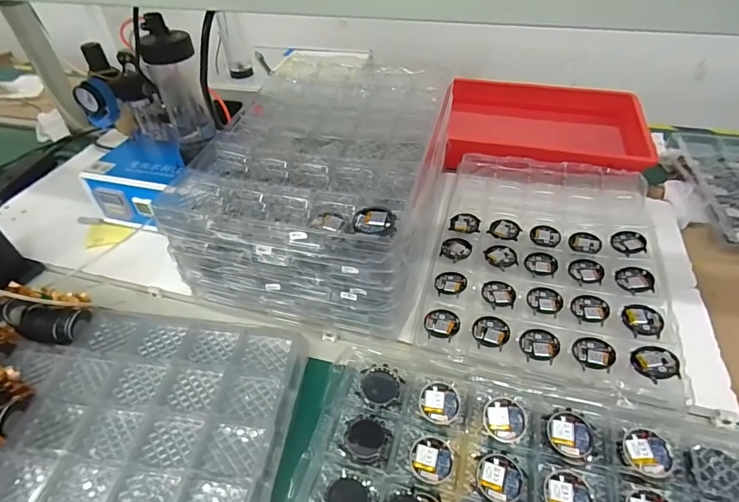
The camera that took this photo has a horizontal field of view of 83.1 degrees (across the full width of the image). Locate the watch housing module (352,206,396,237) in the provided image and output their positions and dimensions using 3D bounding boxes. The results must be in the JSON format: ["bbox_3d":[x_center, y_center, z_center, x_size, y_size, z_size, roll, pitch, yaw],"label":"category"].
[{"bbox_3d":[0.006,-0.033,0.459,0.047,0.004,0.049,1,44,4],"label":"watch housing module"}]

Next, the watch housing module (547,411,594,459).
[{"bbox_3d":[0.207,0.189,0.430,0.043,0.011,0.042,13,46,16],"label":"watch housing module"}]

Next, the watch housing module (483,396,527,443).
[{"bbox_3d":[0.144,0.180,0.444,0.043,0.013,0.043,10,46,13],"label":"watch housing module"}]

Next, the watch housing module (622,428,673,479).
[{"bbox_3d":[0.274,0.199,0.411,0.040,0.013,0.042,-36,53,-29],"label":"watch housing module"}]

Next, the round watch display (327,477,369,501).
[{"bbox_3d":[-0.020,0.239,0.401,0.038,0.013,0.038,-2,44,2],"label":"round watch display"}]

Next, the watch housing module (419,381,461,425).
[{"bbox_3d":[0.077,0.167,0.458,0.043,0.014,0.042,0,44,3],"label":"watch housing module"}]

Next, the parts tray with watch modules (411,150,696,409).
[{"bbox_3d":[0.258,-0.004,0.612,0.299,0.028,0.427,10,46,13],"label":"parts tray with watch modules"}]

